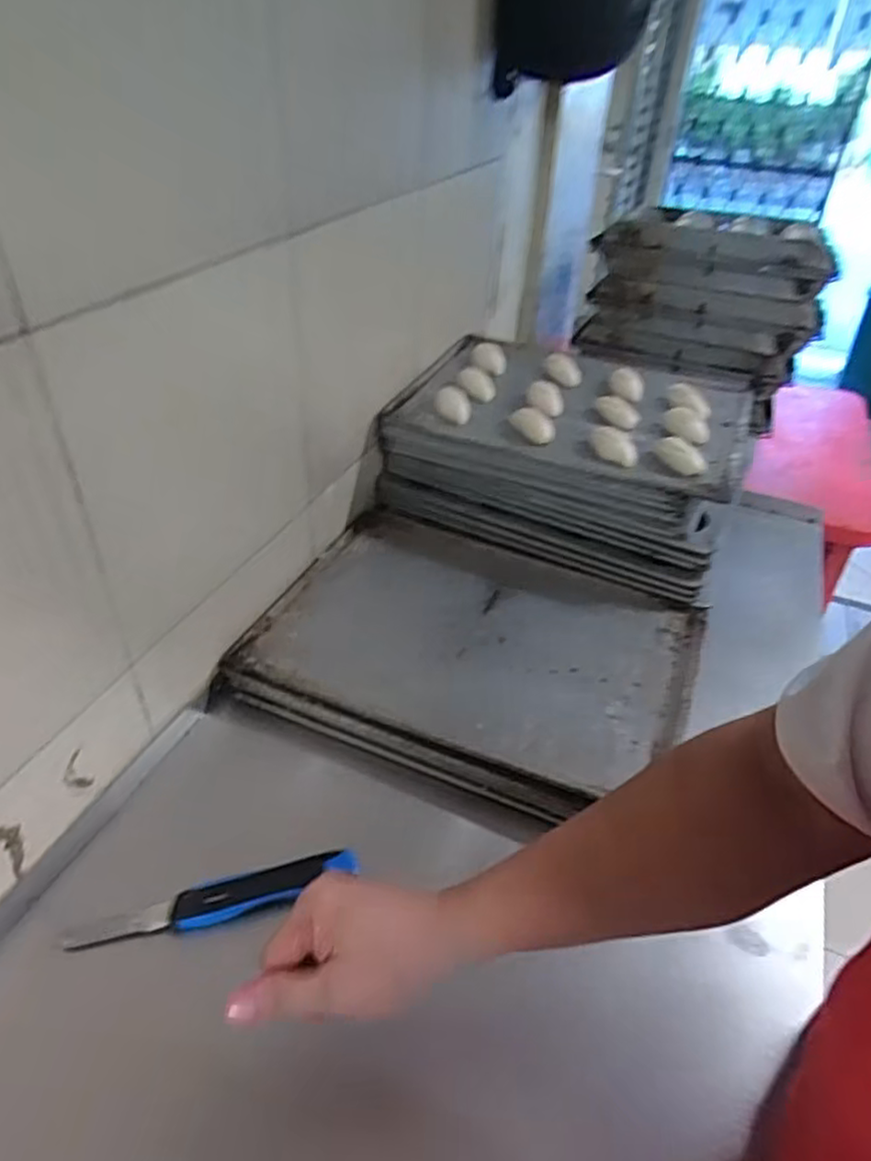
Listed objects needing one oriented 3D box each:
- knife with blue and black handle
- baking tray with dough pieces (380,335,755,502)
[{"bbox_3d":[-0.178,0.262,0.573,0.226,0.012,0.035,-10,42,-14],"label":"knife with blue and black handle"},{"bbox_3d":[0.195,-0.244,0.950,0.430,0.045,0.311,17,42,17],"label":"baking tray with dough pieces"}]

